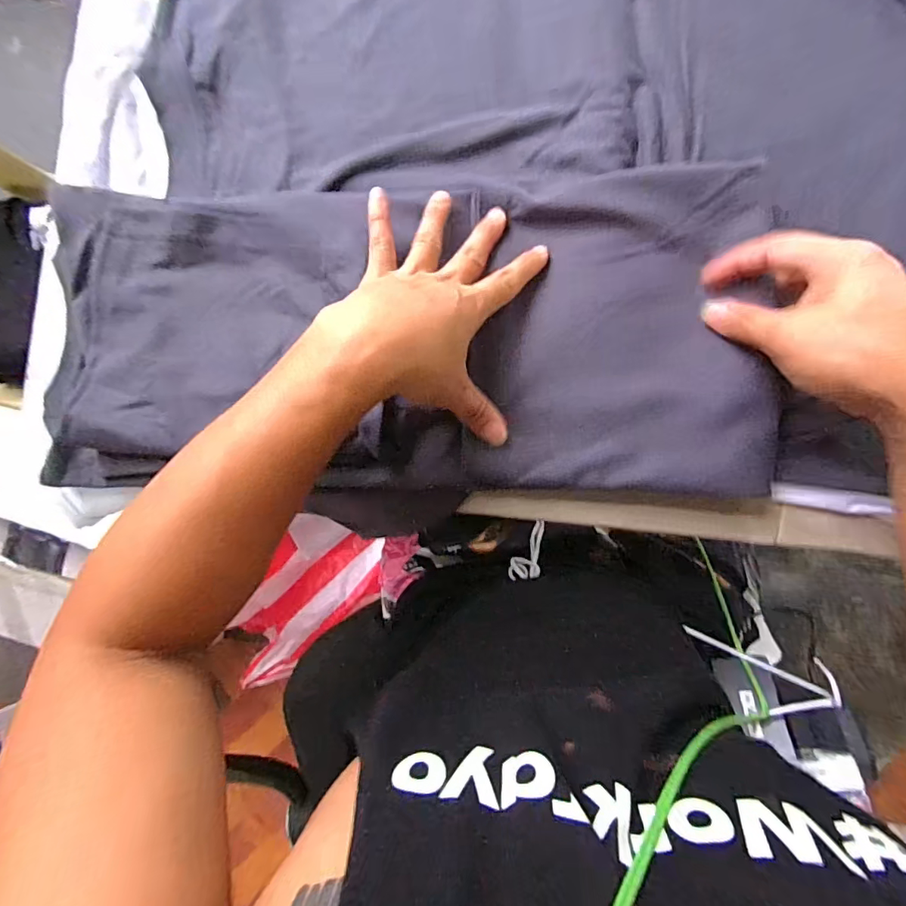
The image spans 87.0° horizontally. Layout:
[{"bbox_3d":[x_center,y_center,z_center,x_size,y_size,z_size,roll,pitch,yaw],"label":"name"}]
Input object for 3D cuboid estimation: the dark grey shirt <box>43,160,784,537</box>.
[{"bbox_3d":[-0.044,-0.077,0.340,0.492,0.041,0.247,4,86,5],"label":"dark grey shirt"}]

